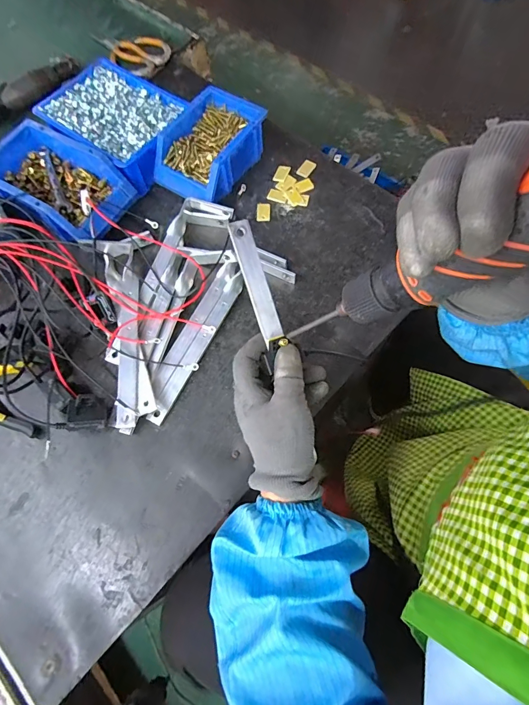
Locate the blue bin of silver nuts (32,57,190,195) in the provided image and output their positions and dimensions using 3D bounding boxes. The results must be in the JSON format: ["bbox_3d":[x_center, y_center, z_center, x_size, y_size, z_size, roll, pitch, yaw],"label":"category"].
[{"bbox_3d":[-0.222,-0.348,0.568,0.204,0.061,0.152,33,74,13],"label":"blue bin of silver nuts"}]

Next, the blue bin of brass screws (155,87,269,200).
[{"bbox_3d":[-0.078,-0.292,0.539,0.118,0.068,0.153,34,75,14],"label":"blue bin of brass screws"}]

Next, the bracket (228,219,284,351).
[{"bbox_3d":[-0.009,-0.068,0.355,0.022,0.005,0.115,-18,97,-4],"label":"bracket"}]

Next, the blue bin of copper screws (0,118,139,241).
[{"bbox_3d":[-0.286,-0.231,0.519,0.205,0.072,0.119,29,73,12],"label":"blue bin of copper screws"}]

